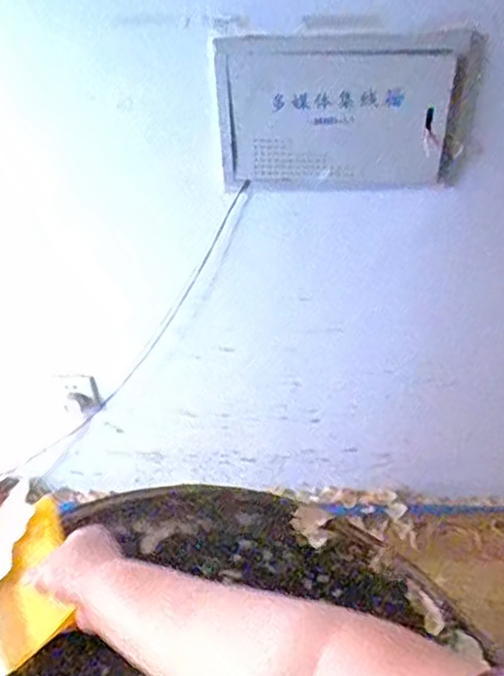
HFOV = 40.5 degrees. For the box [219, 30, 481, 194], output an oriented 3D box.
[{"bbox_3d":[0.104,-0.301,0.905,0.321,0.265,0.055,12,53,23],"label":"box"}]

